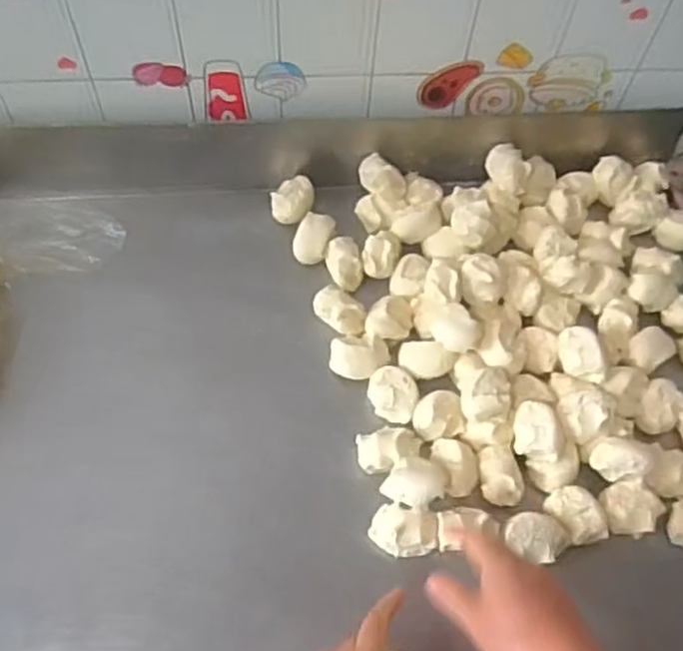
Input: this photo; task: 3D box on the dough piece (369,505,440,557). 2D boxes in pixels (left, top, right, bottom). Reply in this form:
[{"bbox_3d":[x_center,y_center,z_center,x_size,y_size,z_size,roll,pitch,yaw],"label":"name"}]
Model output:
[{"bbox_3d":[0.059,0.192,0.667,0.061,0.032,0.041,10,61,2],"label":"dough piece"}]

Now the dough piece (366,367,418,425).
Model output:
[{"bbox_3d":[0.053,0.070,0.736,0.049,0.028,0.051,1,61,-2],"label":"dough piece"}]

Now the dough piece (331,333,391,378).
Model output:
[{"bbox_3d":[0.019,0.034,0.755,0.061,0.030,0.048,3,61,-1],"label":"dough piece"}]

